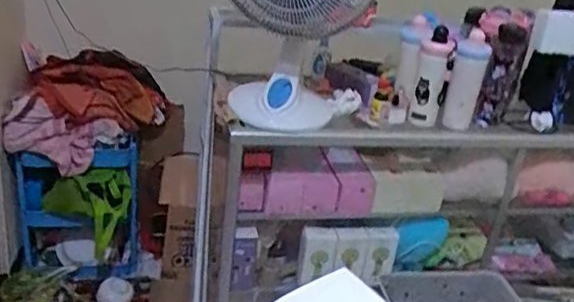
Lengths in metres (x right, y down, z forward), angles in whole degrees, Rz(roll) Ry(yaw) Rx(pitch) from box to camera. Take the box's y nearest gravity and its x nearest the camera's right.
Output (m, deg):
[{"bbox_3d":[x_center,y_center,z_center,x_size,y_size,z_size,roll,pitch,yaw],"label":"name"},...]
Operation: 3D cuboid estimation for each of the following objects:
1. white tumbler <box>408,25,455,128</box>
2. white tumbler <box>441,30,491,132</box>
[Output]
[{"bbox_3d":[0.339,-0.170,1.421,0.079,0.219,0.073,13,26,13],"label":"white tumbler"},{"bbox_3d":[0.424,-0.162,1.437,0.061,0.228,0.080,20,28,27],"label":"white tumbler"}]

